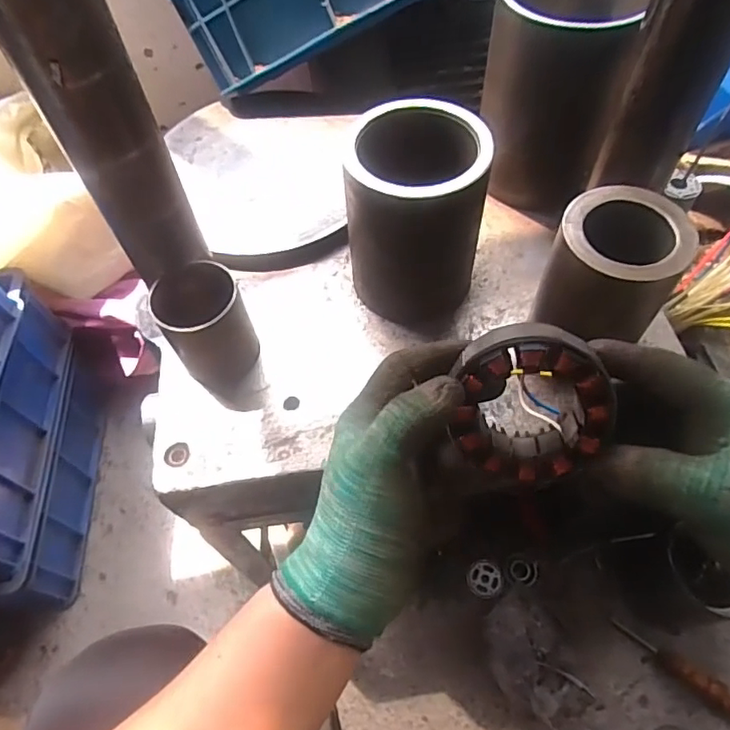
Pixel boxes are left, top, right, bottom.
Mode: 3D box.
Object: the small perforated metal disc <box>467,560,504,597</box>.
[{"bbox_3d":[0.177,0.315,0.803,0.050,0.008,0.050,-1,76,4],"label":"small perforated metal disc"}]

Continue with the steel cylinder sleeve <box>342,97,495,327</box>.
[{"bbox_3d":[0.046,-0.122,0.467,0.099,0.152,0.112,17,61,13],"label":"steel cylinder sleeve"}]

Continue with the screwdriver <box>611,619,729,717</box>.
[{"bbox_3d":[0.419,0.404,0.722,0.175,0.034,0.029,34,66,21],"label":"screwdriver"}]

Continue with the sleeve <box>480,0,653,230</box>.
[{"bbox_3d":[0.171,-0.265,0.526,0.105,0.175,0.119,12,60,10],"label":"sleeve"}]

